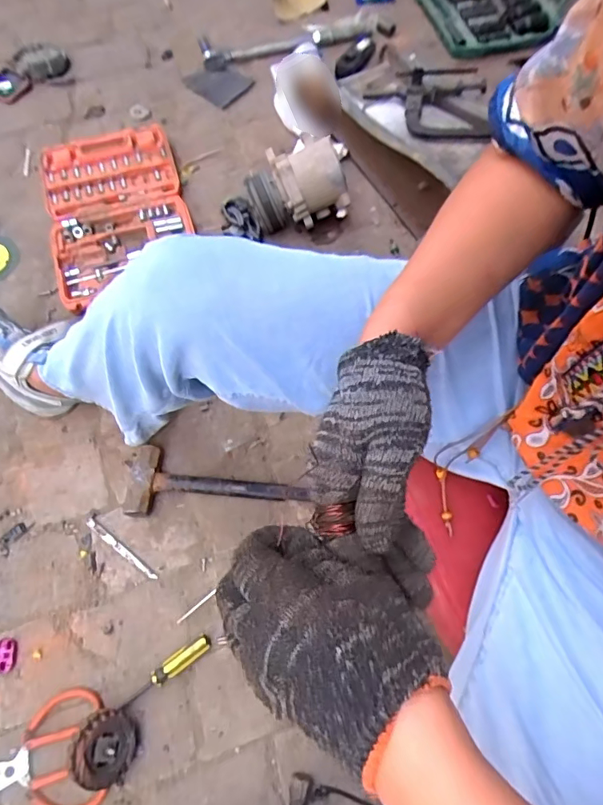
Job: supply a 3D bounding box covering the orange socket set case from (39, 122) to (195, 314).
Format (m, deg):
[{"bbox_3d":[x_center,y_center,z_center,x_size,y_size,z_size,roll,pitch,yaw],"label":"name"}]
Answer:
[{"bbox_3d":[-0.351,-0.368,0.945,0.258,0.064,0.402,-17,68,-9],"label":"orange socket set case"}]

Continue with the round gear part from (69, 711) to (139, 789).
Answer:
[{"bbox_3d":[-0.239,0.412,0.587,0.077,0.026,0.074,32,48,-28],"label":"round gear part"}]

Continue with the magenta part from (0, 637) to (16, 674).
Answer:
[{"bbox_3d":[-0.397,0.337,0.659,0.027,0.005,0.041,-10,67,-6],"label":"magenta part"}]

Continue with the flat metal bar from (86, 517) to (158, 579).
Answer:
[{"bbox_3d":[-0.260,0.210,0.708,0.134,0.007,0.012,37,76,10],"label":"flat metal bar"}]

